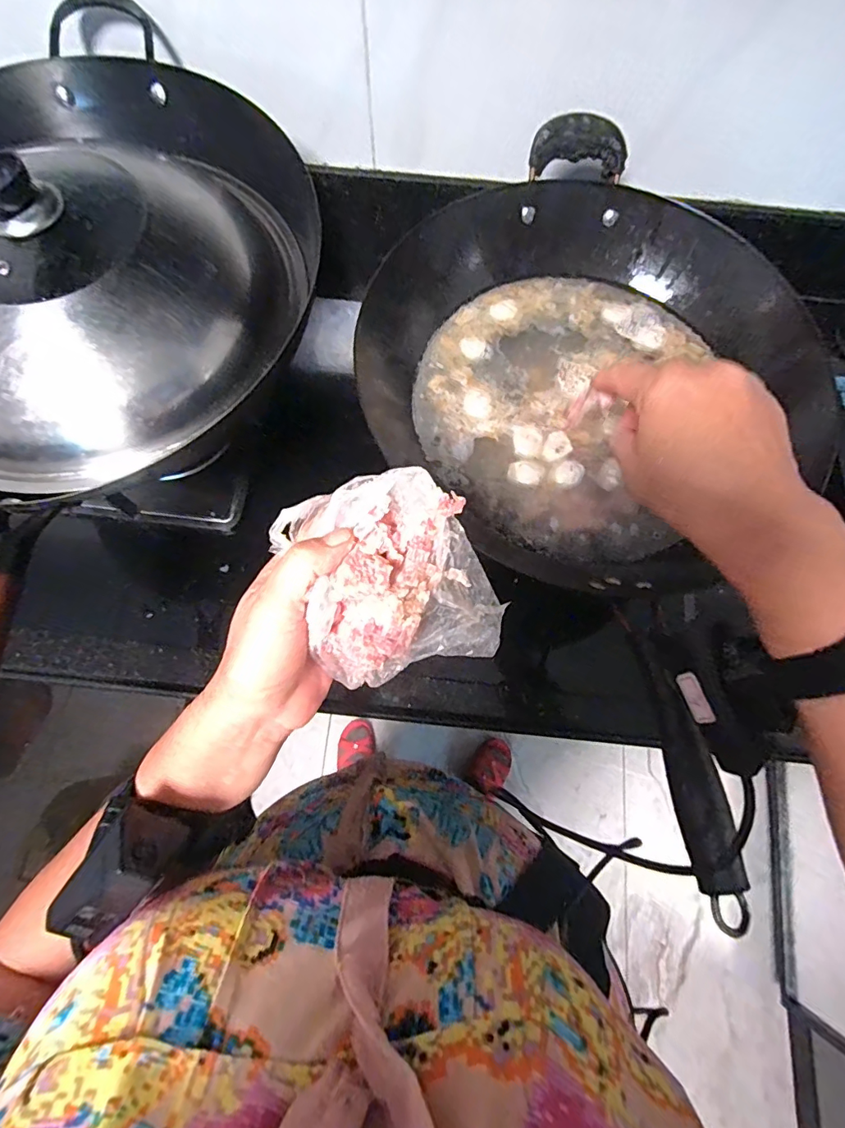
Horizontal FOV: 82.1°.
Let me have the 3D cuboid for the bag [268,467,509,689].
[{"bbox_3d":[-0.017,0.007,0.244,0.090,0.037,0.100,-24,75,-8],"label":"bag"}]

